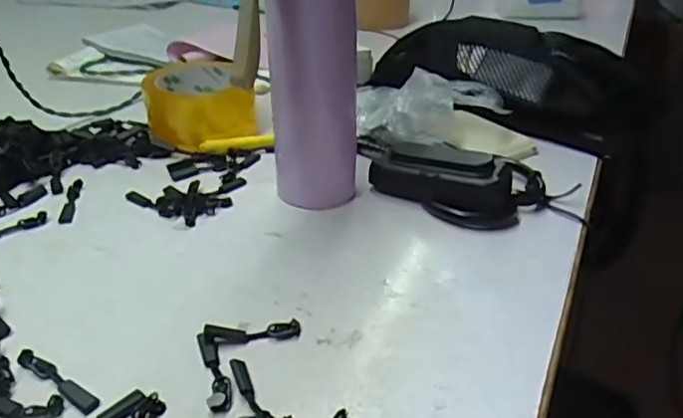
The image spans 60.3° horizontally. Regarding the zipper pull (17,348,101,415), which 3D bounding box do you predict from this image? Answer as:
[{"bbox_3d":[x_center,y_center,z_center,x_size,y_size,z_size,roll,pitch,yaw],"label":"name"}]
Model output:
[{"bbox_3d":[-0.149,0.089,0.308,0.060,0.004,0.010,20,36,28],"label":"zipper pull"}]

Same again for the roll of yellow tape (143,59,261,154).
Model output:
[{"bbox_3d":[-0.133,-0.101,0.564,0.097,0.055,0.097,1,32,-1],"label":"roll of yellow tape"}]

